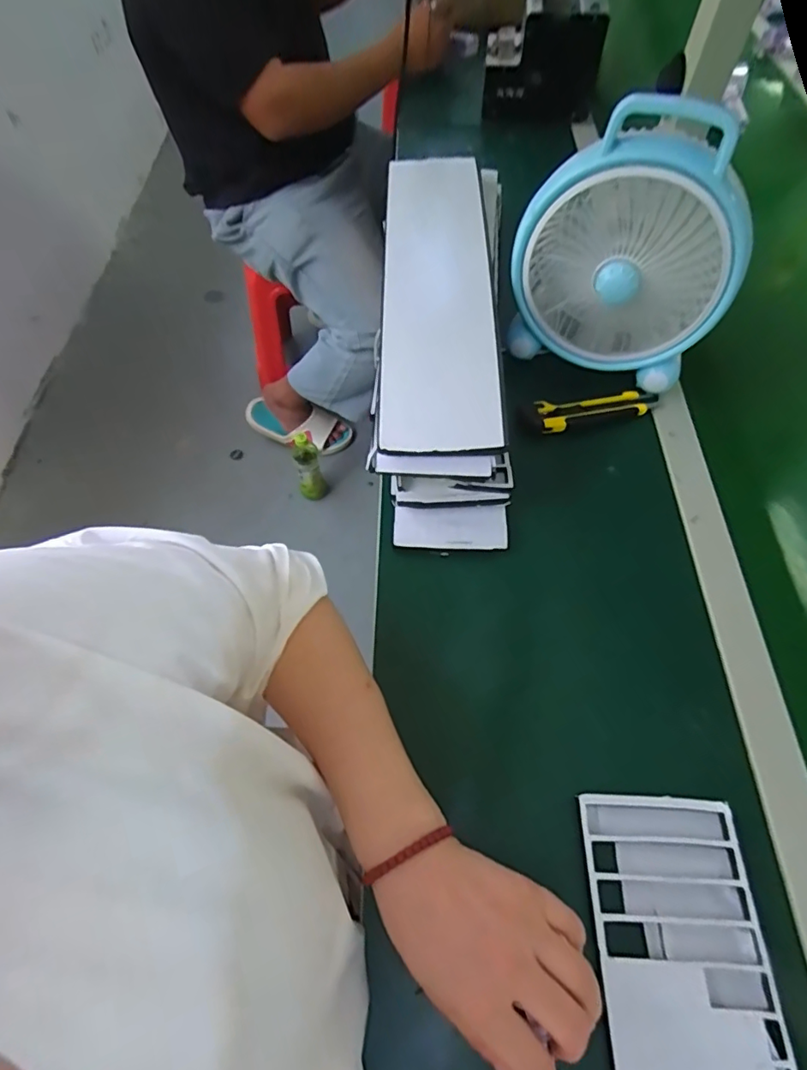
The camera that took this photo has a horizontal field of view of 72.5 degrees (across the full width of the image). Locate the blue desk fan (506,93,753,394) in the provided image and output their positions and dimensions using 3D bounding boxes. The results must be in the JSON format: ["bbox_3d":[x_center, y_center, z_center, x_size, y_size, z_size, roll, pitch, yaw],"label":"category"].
[{"bbox_3d":[0.224,-0.286,0.551,0.205,0.237,0.128,17,61,11],"label":"blue desk fan"}]

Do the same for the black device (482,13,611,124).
[{"bbox_3d":[0.227,-0.759,0.901,0.181,0.135,0.029,5,43,4],"label":"black device"}]

